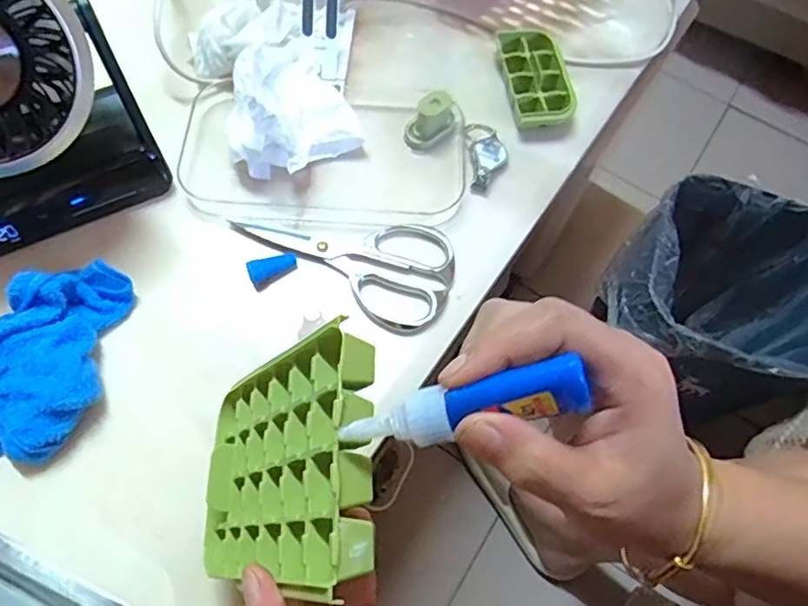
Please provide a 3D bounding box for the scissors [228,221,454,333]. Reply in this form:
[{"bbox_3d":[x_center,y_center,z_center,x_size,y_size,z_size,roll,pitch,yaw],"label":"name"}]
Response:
[{"bbox_3d":[-0.047,-0.046,0.473,0.172,0.006,0.088,25,66,8],"label":"scissors"}]

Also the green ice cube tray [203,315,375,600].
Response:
[{"bbox_3d":[-0.061,0.080,0.295,0.021,0.159,0.110,14,66,-31],"label":"green ice cube tray"}]

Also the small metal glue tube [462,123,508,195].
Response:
[{"bbox_3d":[0.074,-0.129,0.520,0.037,0.007,0.074,-3,65,-5],"label":"small metal glue tube"}]

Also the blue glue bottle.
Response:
[{"bbox_3d":[0.020,0.040,0.215,0.093,0.015,0.018,-17,65,17],"label":"blue glue bottle"}]

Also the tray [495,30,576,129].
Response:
[{"bbox_3d":[0.126,-0.212,0.554,0.059,0.029,0.111,-8,66,-7],"label":"tray"}]

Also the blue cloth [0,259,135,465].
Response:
[{"bbox_3d":[-0.259,0.032,0.404,0.097,0.039,0.143,7,65,0],"label":"blue cloth"}]

